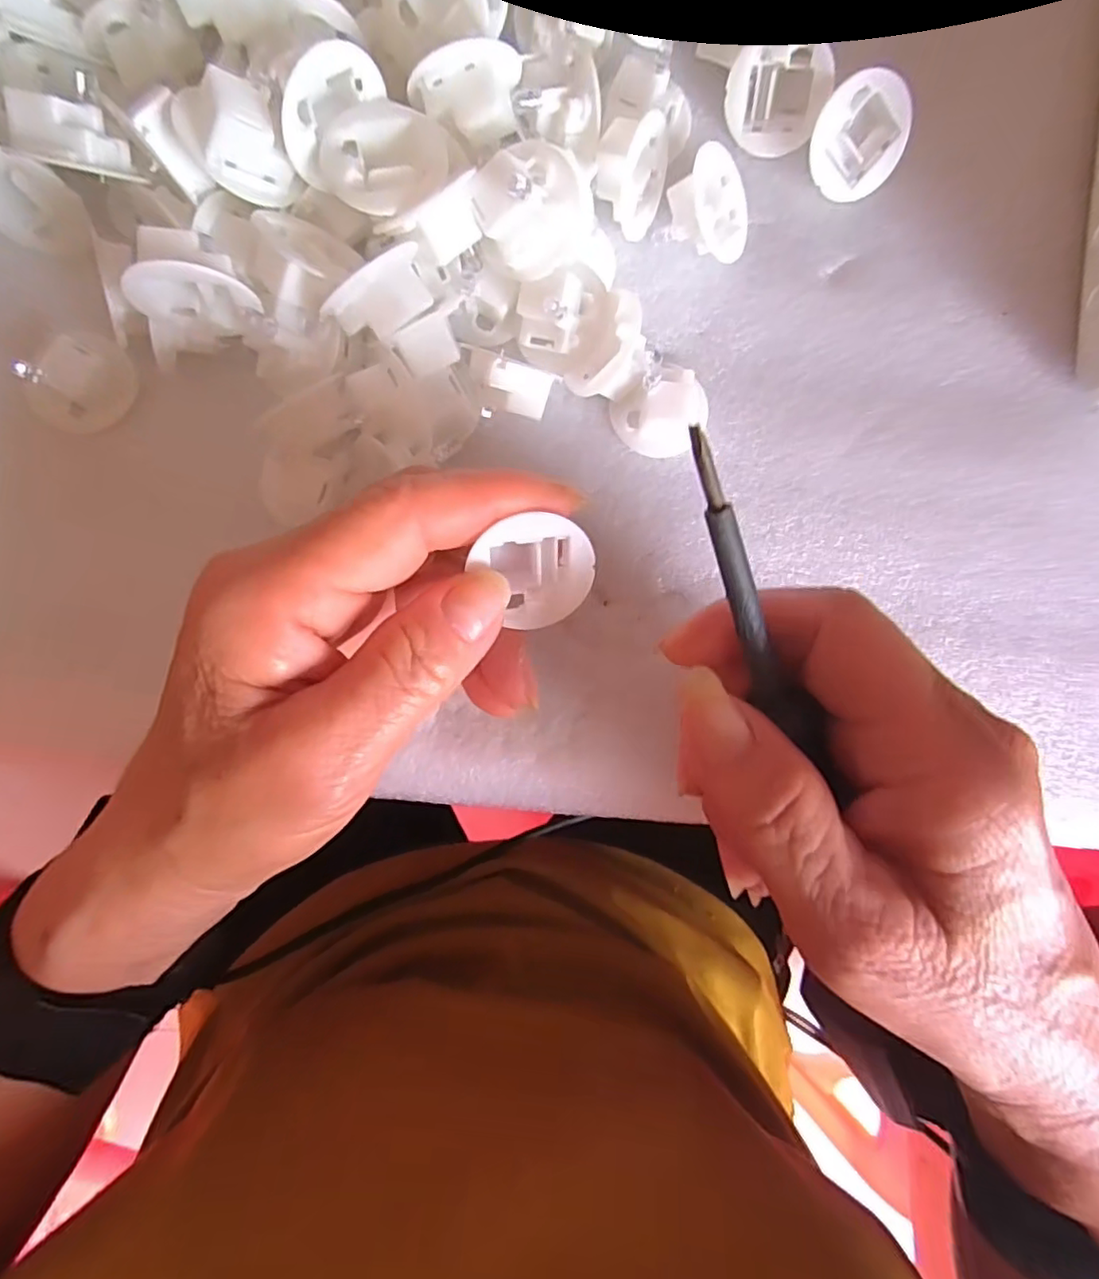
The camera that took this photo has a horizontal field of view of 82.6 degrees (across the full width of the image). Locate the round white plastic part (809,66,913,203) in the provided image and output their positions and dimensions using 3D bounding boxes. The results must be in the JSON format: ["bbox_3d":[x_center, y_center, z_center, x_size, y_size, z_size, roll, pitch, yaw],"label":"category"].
[{"bbox_3d":[0.101,-0.167,0.208,0.032,0.014,0.032,-4,128,-5],"label":"round white plastic part"}]

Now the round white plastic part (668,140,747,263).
[{"bbox_3d":[0.051,-0.141,0.206,0.032,0.015,0.032,-7,101,-43],"label":"round white plastic part"}]

